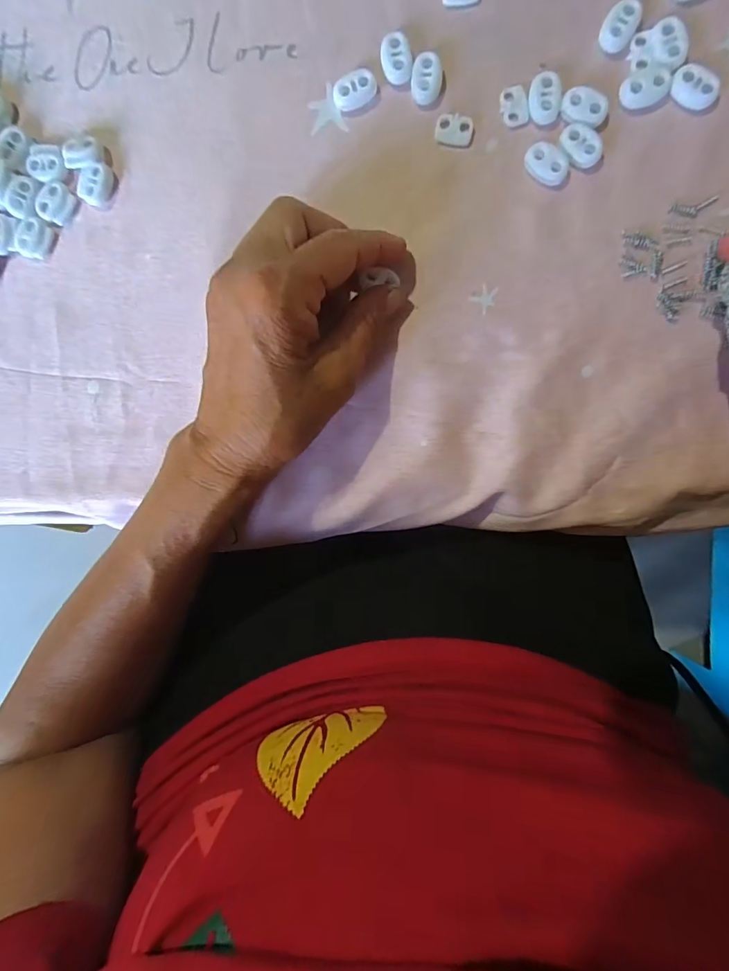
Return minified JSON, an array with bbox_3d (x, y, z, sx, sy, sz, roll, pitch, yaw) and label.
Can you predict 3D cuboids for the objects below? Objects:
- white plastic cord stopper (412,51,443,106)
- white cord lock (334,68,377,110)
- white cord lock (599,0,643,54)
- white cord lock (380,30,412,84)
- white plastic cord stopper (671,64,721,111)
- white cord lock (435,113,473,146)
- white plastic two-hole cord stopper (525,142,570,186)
[{"bbox_3d":[0.031,-0.204,0.226,0.015,0.005,0.021,11,96,6],"label":"white plastic cord stopper"},{"bbox_3d":[-0.005,-0.202,0.230,0.022,0.007,0.013,-17,93,8],"label":"white cord lock"},{"bbox_3d":[0.121,-0.218,0.215,0.015,0.007,0.022,29,98,4],"label":"white cord lock"},{"bbox_3d":[0.016,-0.214,0.227,0.014,0.006,0.022,-11,94,8],"label":"white cord lock"},{"bbox_3d":[0.155,-0.187,0.213,0.022,0.006,0.014,32,98,3],"label":"white plastic cord stopper"},{"bbox_3d":[0.045,-0.181,0.228,0.019,0.004,0.013,10,96,6],"label":"white cord lock"},{"bbox_3d":[0.091,-0.159,0.224,0.023,0.004,0.015,36,98,3],"label":"white plastic two-hole cord stopper"}]

